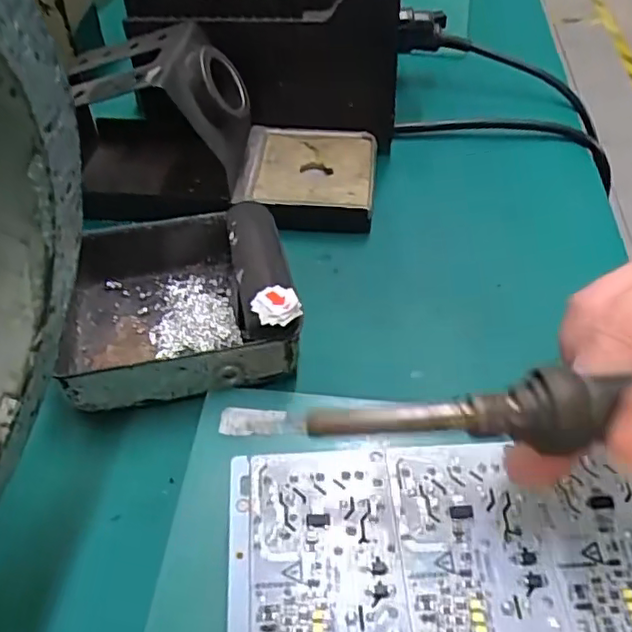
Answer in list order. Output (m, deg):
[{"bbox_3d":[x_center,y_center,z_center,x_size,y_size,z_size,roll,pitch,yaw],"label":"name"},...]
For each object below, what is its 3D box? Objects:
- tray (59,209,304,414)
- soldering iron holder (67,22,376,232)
[{"bbox_3d":[-0.059,-0.011,0.248,0.092,0.032,0.086,-9,48,-8],"label":"tray"},{"bbox_3d":[-0.052,-0.094,0.304,0.161,0.070,0.076,5,47,4],"label":"soldering iron holder"}]

